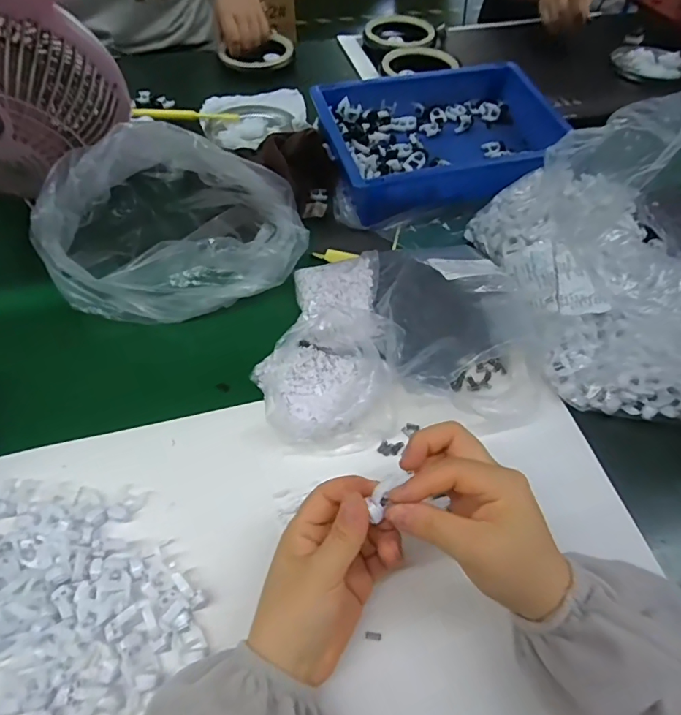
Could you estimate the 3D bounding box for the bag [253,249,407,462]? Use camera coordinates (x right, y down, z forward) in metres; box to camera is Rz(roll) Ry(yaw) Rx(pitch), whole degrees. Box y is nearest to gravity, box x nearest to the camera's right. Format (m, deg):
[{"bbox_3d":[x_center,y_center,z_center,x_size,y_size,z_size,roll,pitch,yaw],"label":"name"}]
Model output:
[{"bbox_3d":[-0.008,-0.015,0.441,0.132,0.040,0.211,9,57,5],"label":"bag"}]

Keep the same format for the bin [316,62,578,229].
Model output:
[{"bbox_3d":[0.131,-0.295,0.617,0.296,0.056,0.205,-16,58,-12],"label":"bin"}]

